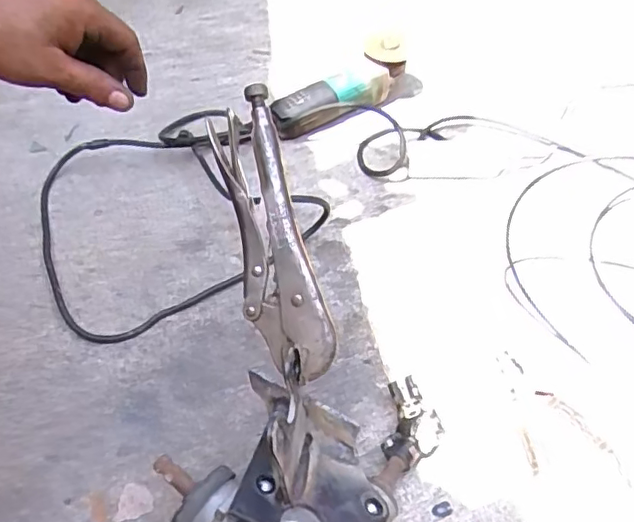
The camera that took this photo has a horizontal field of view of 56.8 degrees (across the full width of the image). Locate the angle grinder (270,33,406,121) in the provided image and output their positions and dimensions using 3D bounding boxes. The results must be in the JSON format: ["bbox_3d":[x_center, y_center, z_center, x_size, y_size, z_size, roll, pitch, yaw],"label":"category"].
[{"bbox_3d":[0.041,-0.269,0.922,0.269,0.086,0.070,-31,58,-28],"label":"angle grinder"}]

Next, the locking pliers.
[{"bbox_3d":[-0.034,-0.016,0.428,0.049,0.033,0.214,-14,88,-16],"label":"locking pliers"}]

